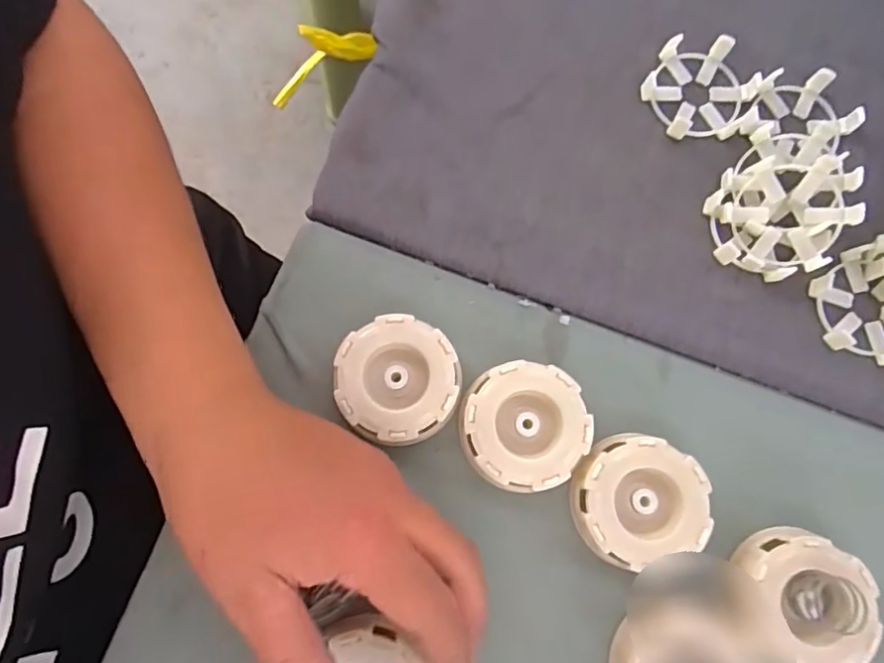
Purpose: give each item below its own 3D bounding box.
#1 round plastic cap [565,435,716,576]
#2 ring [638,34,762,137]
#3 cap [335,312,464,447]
[{"bbox_3d":[0.093,0.079,0.271,0.060,0.014,0.056,0,79,0],"label":"round plastic cap"},{"bbox_3d":[0.141,-0.134,0.314,0.055,0.014,0.058,0,79,0],"label":"ring"},{"bbox_3d":[-0.022,0.024,0.282,0.058,0.018,0.061,0,79,0],"label":"cap"}]

